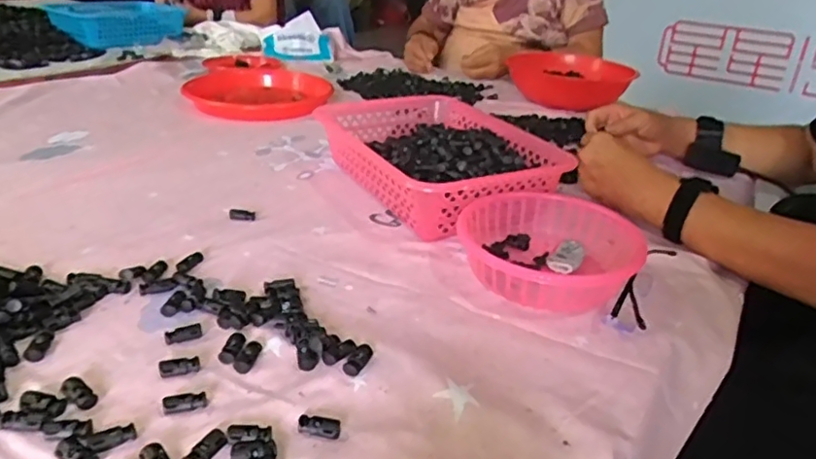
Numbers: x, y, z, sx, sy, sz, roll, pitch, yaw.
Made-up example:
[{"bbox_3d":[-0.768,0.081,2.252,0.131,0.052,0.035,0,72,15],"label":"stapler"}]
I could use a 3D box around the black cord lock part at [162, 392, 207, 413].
[{"bbox_3d":[-0.151,0.117,0.418,0.028,0.007,0.012,-4,29,-18],"label":"black cord lock part"}]

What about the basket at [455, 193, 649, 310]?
[{"bbox_3d":[0.130,0.018,0.604,0.164,0.055,0.170,4,28,-2],"label":"basket"}]

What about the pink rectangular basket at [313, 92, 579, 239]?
[{"bbox_3d":[0.028,-0.088,0.766,0.204,0.081,0.295,-11,32,-29],"label":"pink rectangular basket"}]

